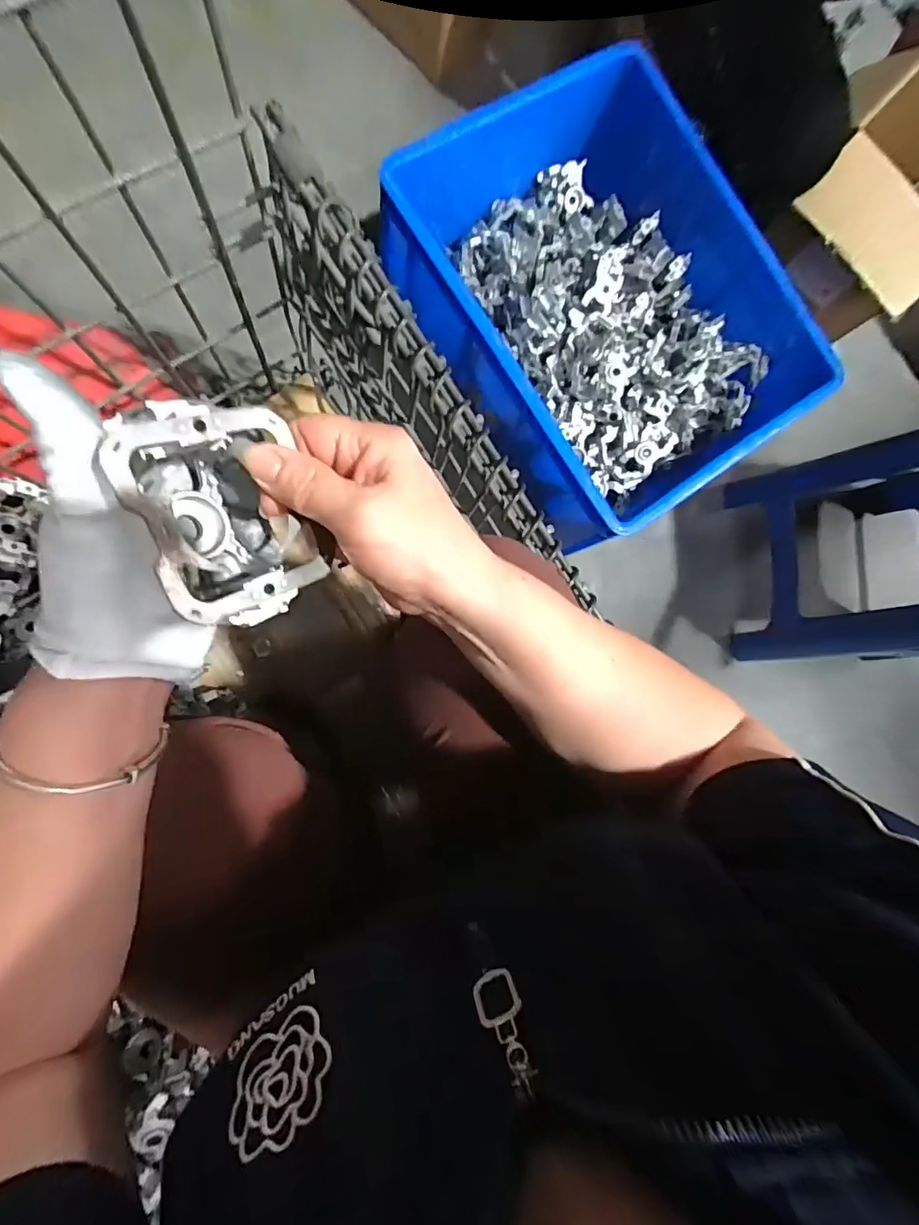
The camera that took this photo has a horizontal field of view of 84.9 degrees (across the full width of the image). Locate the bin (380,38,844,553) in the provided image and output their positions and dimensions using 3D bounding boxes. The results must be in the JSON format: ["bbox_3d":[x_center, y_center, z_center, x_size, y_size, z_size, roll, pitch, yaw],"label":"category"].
[{"bbox_3d":[0.212,-0.424,0.704,0.438,0.155,0.521,-35,93,-9],"label":"bin"}]

